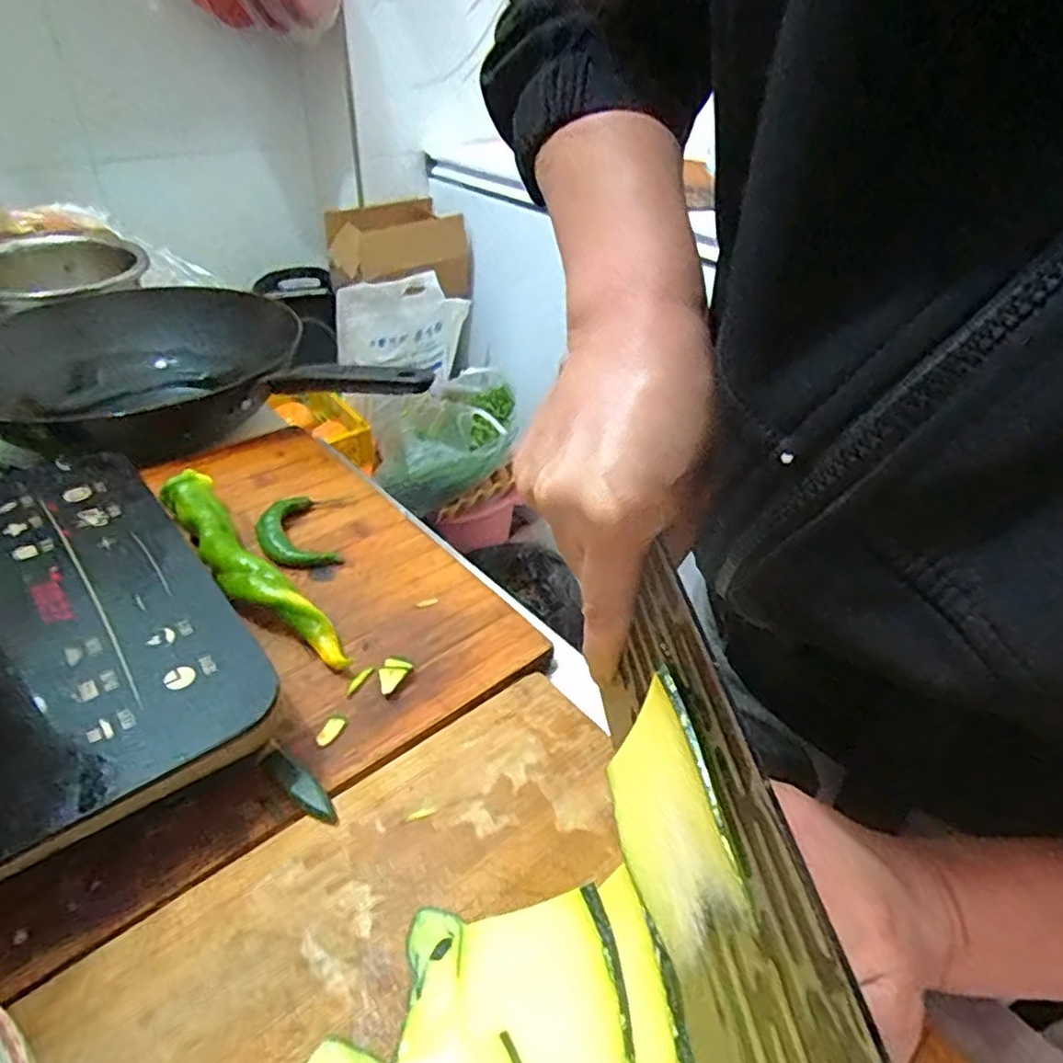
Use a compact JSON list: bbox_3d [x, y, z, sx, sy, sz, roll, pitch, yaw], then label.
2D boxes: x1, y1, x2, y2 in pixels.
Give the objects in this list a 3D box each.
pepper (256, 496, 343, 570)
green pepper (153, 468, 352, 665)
[{"bbox_3d":[-0.177,0.001,0.508,0.046,0.016,0.080,-18,42,-25],"label":"pepper"},{"bbox_3d":[-0.194,0.023,0.462,0.038,0.042,0.215,-26,46,-32],"label":"green pepper"}]

